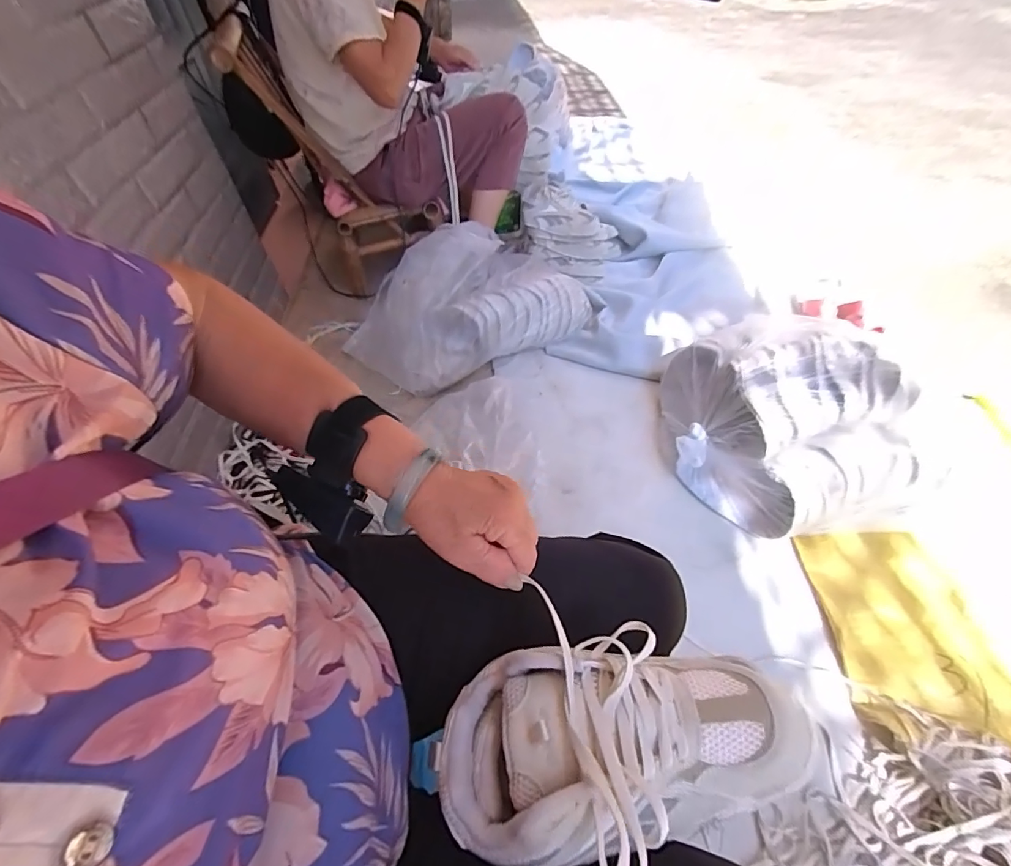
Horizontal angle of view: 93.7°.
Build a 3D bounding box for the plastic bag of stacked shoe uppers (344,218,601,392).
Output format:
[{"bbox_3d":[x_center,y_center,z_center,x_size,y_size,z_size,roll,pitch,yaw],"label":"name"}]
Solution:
[{"bbox_3d":[-0.101,-0.325,1.139,0.539,0.229,0.313,-27,54,-17],"label":"plastic bag of stacked shoe uppers"}]

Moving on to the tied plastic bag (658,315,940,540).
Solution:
[{"bbox_3d":[0.528,-0.029,0.895,0.408,0.215,0.415,1,51,5],"label":"tied plastic bag"}]

